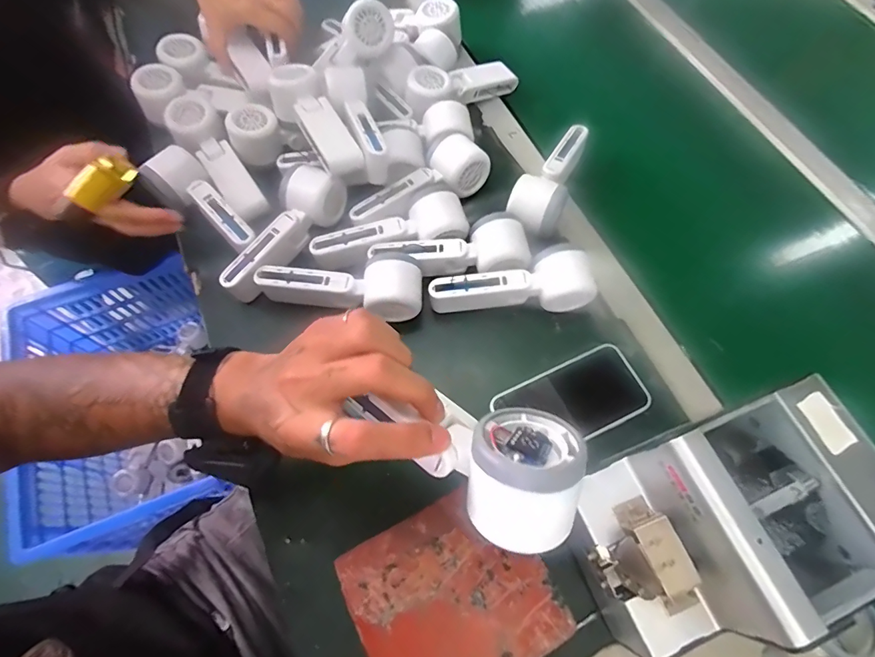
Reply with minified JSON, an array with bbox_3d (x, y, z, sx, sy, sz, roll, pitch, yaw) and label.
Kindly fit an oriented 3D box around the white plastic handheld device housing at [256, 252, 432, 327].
[{"bbox_3d":[-0.097,-0.040,0.451,0.164,0.044,0.057,-2,66,-3],"label":"white plastic handheld device housing"}]

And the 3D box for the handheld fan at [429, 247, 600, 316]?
[{"bbox_3d":[0.074,-0.042,0.458,0.163,0.052,0.048,-5,66,-4],"label":"handheld fan"}]

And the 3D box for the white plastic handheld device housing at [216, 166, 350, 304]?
[{"bbox_3d":[-0.161,-0.103,0.473,0.054,0.047,0.164,29,68,11],"label":"white plastic handheld device housing"}]

